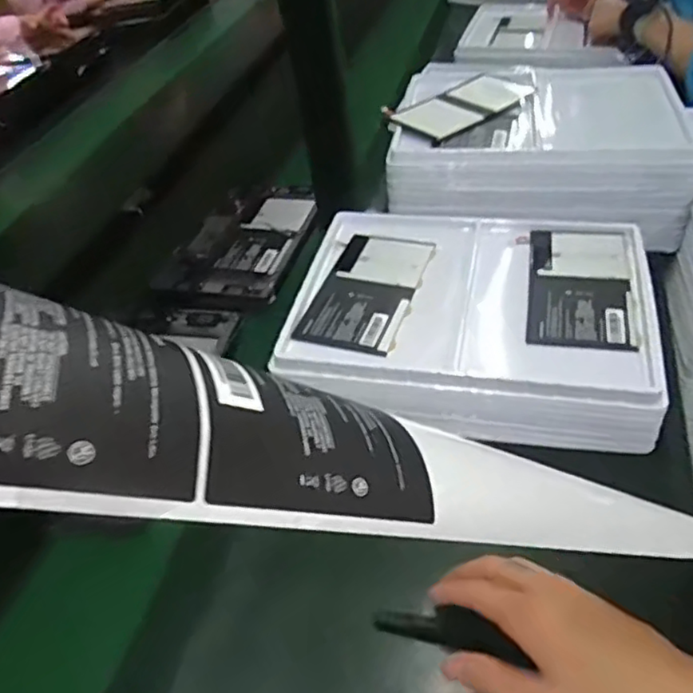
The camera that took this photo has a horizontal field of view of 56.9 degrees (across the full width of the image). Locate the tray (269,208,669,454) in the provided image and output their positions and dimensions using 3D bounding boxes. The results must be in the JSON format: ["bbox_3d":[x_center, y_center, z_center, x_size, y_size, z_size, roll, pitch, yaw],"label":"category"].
[{"bbox_3d":[0.120,-0.038,0.624,0.314,0.072,0.254,5,46,11],"label":"tray"}]

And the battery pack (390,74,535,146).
[{"bbox_3d":[0.140,-0.288,0.762,0.164,0.008,0.094,-35,51,-25],"label":"battery pack"}]

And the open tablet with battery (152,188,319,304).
[{"bbox_3d":[-0.121,-0.137,0.803,0.146,0.018,0.241,11,47,17],"label":"open tablet with battery"}]

